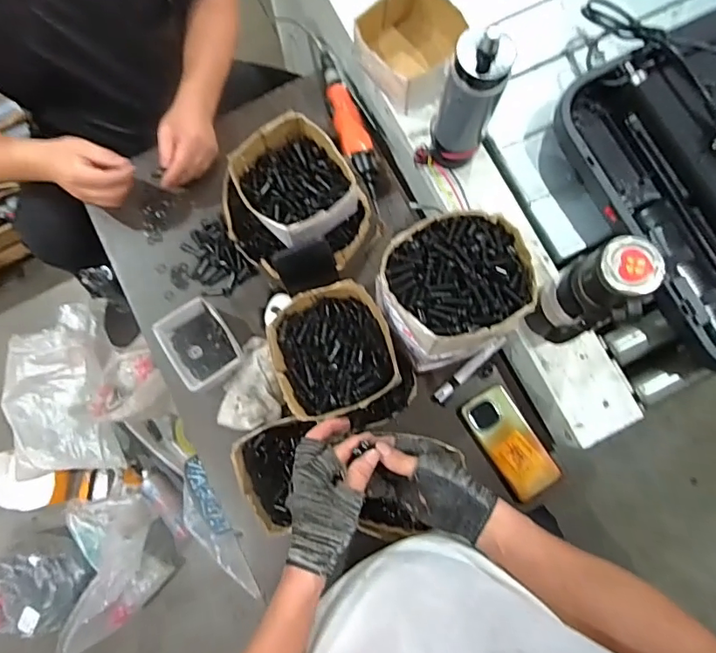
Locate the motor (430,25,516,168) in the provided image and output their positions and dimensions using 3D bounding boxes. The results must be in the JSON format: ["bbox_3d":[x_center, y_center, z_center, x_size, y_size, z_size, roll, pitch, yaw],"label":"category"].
[{"bbox_3d":[0.143,-0.285,0.660,0.073,0.208,0.066,12,80,2],"label":"motor"}]

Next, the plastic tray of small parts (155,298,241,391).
[{"bbox_3d":[-0.237,0.028,0.771,0.096,0.065,0.128,-34,81,-2],"label":"plastic tray of small parts"}]

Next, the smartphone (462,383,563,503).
[{"bbox_3d":[0.232,0.176,0.766,0.080,0.015,0.165,-32,82,-5],"label":"smartphone"}]

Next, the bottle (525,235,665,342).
[{"bbox_3d":[0.275,-0.034,0.629,0.085,0.251,0.078,0,80,0],"label":"bottle"}]

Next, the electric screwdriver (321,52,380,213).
[{"bbox_3d":[-0.014,-0.332,0.839,0.050,0.037,0.306,-23,81,-1],"label":"electric screwdriver"}]

